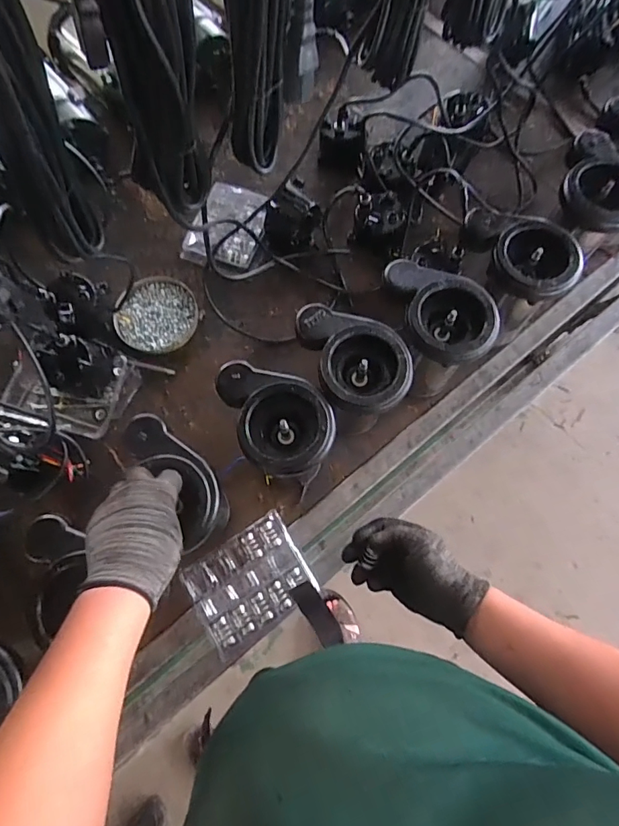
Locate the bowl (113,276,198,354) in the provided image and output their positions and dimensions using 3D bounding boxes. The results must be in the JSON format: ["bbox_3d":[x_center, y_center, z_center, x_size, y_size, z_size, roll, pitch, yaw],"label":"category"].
[{"bbox_3d":[-0.266,-0.175,0.803,0.129,0.024,0.145,19,77,7],"label":"bowl"}]

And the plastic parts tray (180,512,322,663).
[{"bbox_3d":[-0.084,0.246,0.661,0.160,0.034,0.134,-33,77,-7],"label":"plastic parts tray"}]

